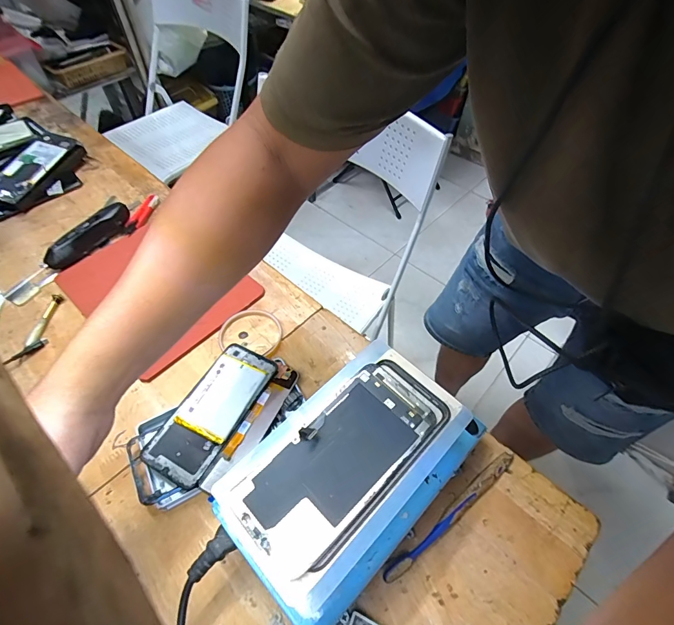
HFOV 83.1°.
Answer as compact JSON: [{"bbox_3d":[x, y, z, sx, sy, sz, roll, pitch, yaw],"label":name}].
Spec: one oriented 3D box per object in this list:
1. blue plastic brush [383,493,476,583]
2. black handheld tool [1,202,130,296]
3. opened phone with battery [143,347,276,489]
[{"bbox_3d":[0.094,0.222,0.375,0.119,0.014,0.013,-28,59,-20],"label":"blue plastic brush"},{"bbox_3d":[-0.415,-0.101,0.589,0.033,0.037,0.207,30,59,20],"label":"black handheld tool"},{"bbox_3d":[-0.142,0.108,0.436,0.075,0.010,0.163,24,58,17],"label":"opened phone with battery"}]

